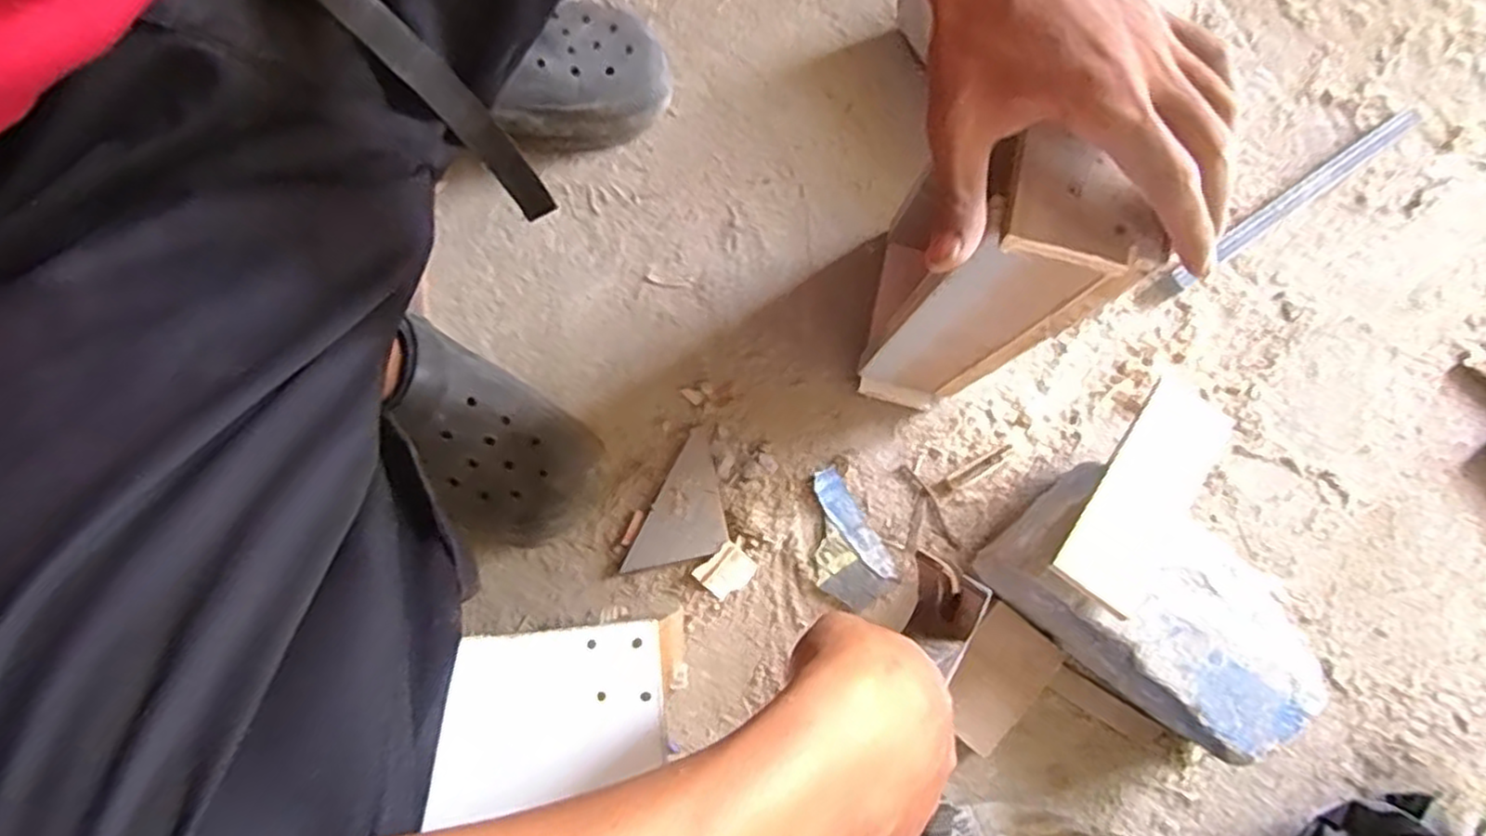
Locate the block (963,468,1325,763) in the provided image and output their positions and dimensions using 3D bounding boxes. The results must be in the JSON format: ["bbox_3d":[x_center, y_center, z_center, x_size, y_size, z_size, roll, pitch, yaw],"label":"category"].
[{"bbox_3d":[0.290,0.130,0.531,0.218,0.076,0.125,38,82,6],"label":"block"}]

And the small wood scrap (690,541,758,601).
[{"bbox_3d":[-0.013,0.118,0.572,0.034,0.008,0.039,42,83,7],"label":"small wood scrap"}]

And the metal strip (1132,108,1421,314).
[{"bbox_3d":[0.447,-0.175,0.617,0.294,0.017,0.018,-34,81,-6],"label":"metal strip"}]

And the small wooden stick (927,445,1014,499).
[{"bbox_3d":[0.179,0.043,0.581,0.073,0.004,0.012,-28,81,-5],"label":"small wooden stick"}]

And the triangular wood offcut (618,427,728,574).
[{"bbox_3d":[-0.040,0.074,0.581,0.061,0.010,0.116,25,81,5],"label":"triangular wood offcut"}]

